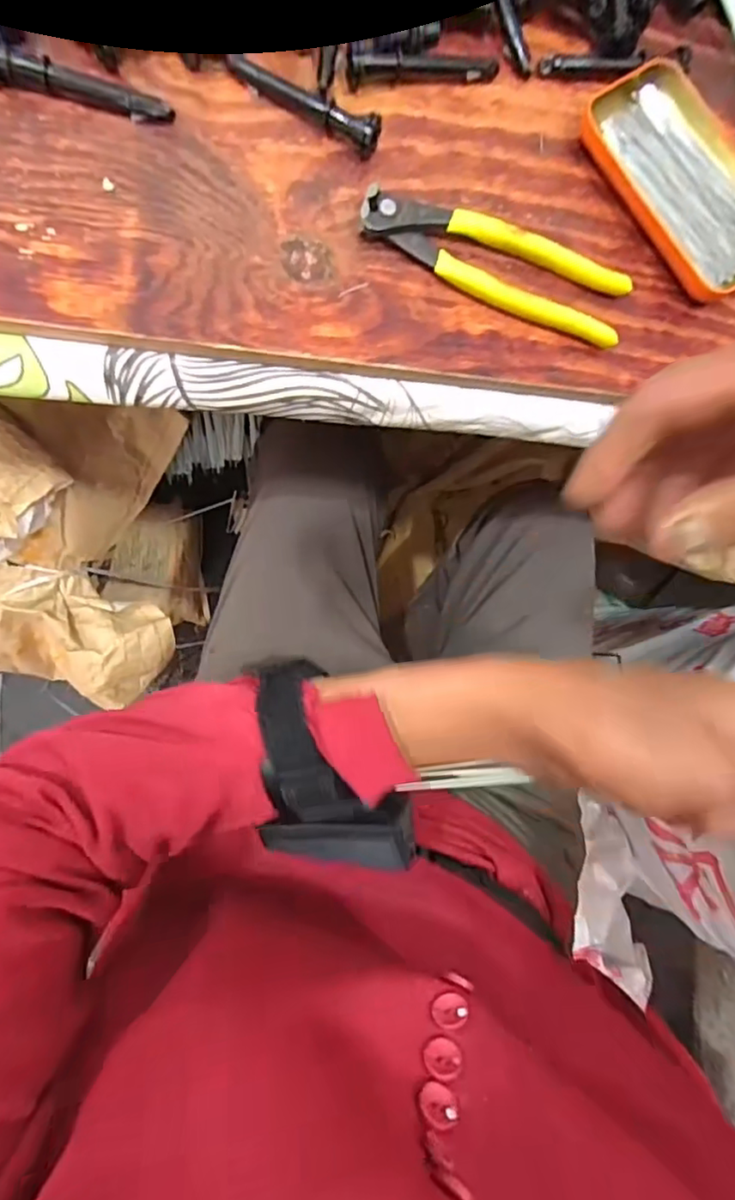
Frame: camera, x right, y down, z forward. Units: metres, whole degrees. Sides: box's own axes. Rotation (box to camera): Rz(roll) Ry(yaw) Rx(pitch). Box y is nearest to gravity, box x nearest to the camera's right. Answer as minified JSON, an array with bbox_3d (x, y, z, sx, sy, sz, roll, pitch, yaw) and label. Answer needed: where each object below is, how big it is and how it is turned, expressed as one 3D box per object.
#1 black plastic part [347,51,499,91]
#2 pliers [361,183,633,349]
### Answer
[{"bbox_3d":[0.035,-0.318,0.350,0.094,0.012,0.010,-11,86,-10],"label":"black plastic part"},{"bbox_3d":[0.075,-0.199,0.349,0.162,0.023,0.044,18,88,-10],"label":"pliers"}]

